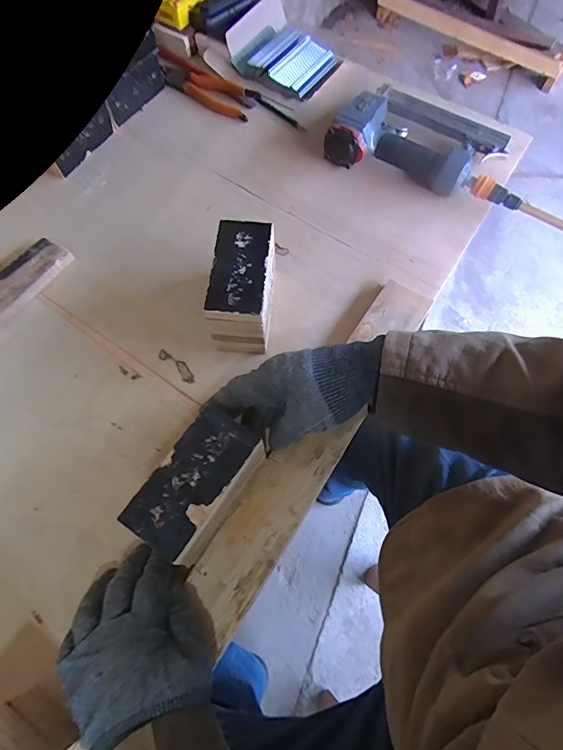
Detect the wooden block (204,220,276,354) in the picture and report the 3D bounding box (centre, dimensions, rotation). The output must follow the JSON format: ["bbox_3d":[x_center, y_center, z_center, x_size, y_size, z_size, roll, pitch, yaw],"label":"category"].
[{"bbox_3d":[-0.039,-0.095,0.467,0.065,0.088,0.121,4,66,3],"label":"wooden block"}]

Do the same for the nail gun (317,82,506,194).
[{"bbox_3d":[0.196,-0.333,0.583,0.225,0.059,0.154,26,69,11],"label":"nail gun"}]

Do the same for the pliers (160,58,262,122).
[{"bbox_3d":[-0.120,-0.451,0.651,0.174,0.023,0.053,31,70,13],"label":"pliers"}]

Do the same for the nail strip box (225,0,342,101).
[{"bbox_3d":[0.002,-0.524,0.658,0.159,0.060,0.156,36,71,15],"label":"nail strip box"}]

